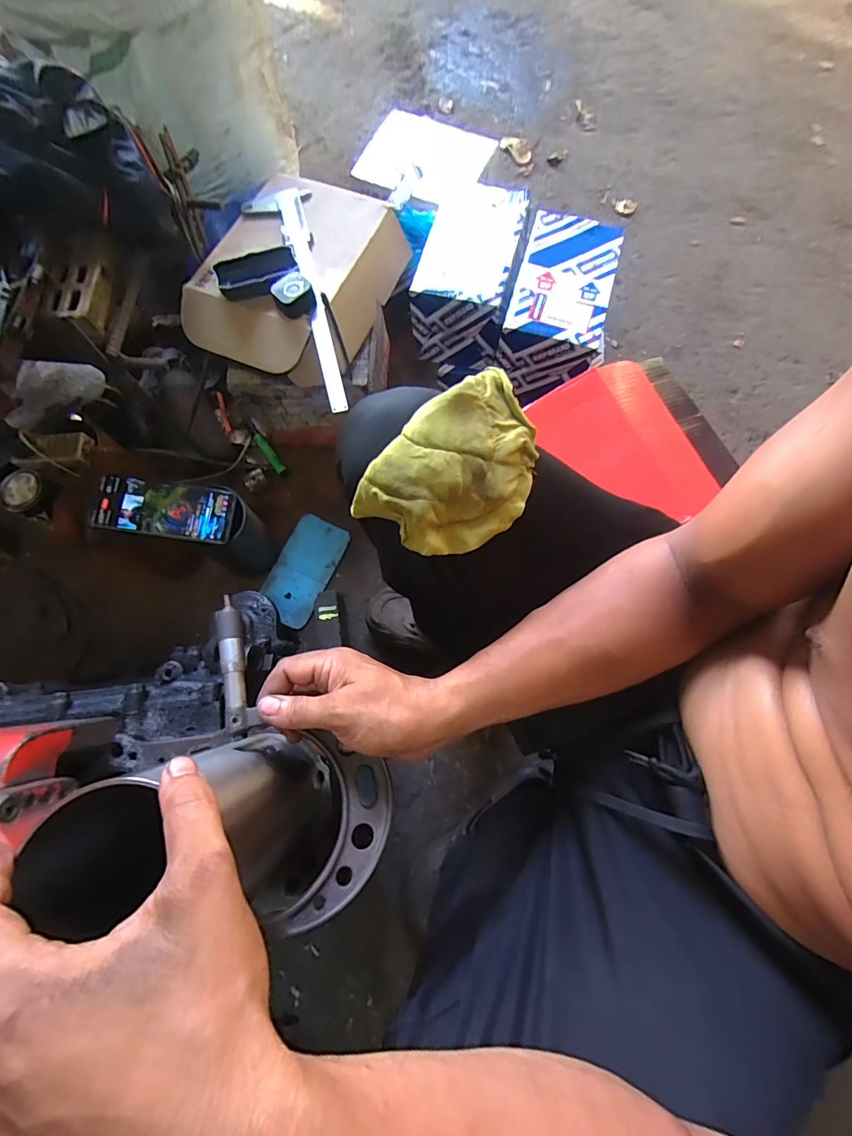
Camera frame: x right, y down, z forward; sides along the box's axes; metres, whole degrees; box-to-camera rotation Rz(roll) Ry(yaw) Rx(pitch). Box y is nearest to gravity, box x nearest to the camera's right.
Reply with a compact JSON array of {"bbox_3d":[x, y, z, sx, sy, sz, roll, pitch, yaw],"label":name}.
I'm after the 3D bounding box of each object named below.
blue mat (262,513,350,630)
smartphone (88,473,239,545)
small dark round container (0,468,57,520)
[{"bbox_3d":[-0.212,0.002,0.747,0.096,0.010,0.185,23,76,7],"label":"blue mat"},{"bbox_3d":[-0.344,-0.079,0.574,0.163,0.011,0.077,7,74,-15],"label":"smartphone"},{"bbox_3d":[-0.598,-0.111,0.643,0.068,0.033,0.066,0,74,0],"label":"small dark round container"}]

